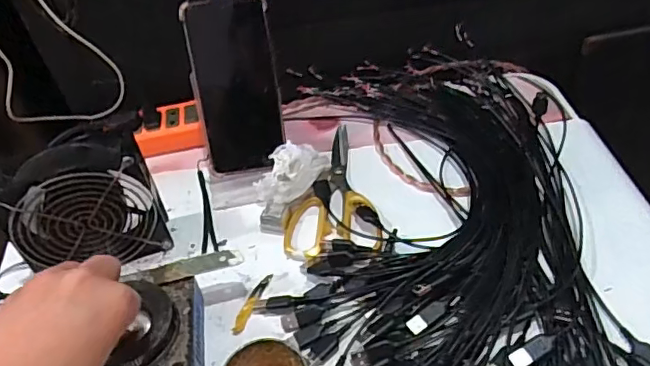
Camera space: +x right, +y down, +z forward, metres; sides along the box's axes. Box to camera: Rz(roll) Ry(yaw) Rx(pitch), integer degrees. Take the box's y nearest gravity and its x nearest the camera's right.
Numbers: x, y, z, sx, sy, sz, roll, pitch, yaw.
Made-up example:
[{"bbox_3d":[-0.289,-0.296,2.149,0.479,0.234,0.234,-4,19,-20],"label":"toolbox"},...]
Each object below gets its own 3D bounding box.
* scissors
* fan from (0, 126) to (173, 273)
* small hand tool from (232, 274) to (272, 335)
[{"bbox_3d":[0.008,0.001,0.555,0.087,0.011,0.174,-3,47,4],"label":"scissors"},{"bbox_3d":[-0.206,0.023,0.486,0.116,0.124,0.049,-20,48,-12],"label":"fan"},{"bbox_3d":[-0.062,0.102,0.477,0.010,0.005,0.062,14,50,19],"label":"small hand tool"}]

